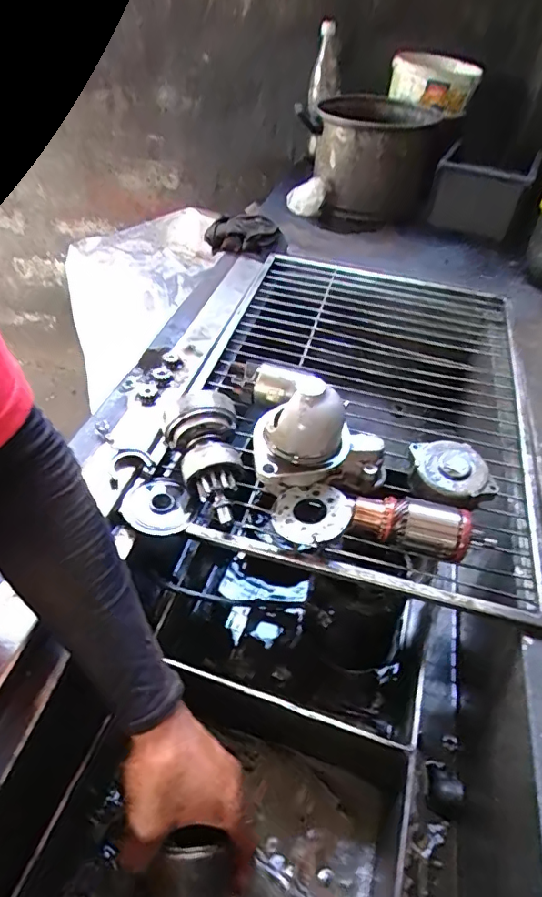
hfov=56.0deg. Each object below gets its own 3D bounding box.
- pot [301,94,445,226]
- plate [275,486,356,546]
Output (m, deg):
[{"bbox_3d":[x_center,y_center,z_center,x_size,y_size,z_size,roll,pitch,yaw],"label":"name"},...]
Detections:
[{"bbox_3d":[0.216,-0.601,1.082,0.271,0.197,0.312,18,45,13],"label":"pot"},{"bbox_3d":[0.040,0.065,0.510,0.078,0.009,0.066,6,49,21],"label":"plate"}]

